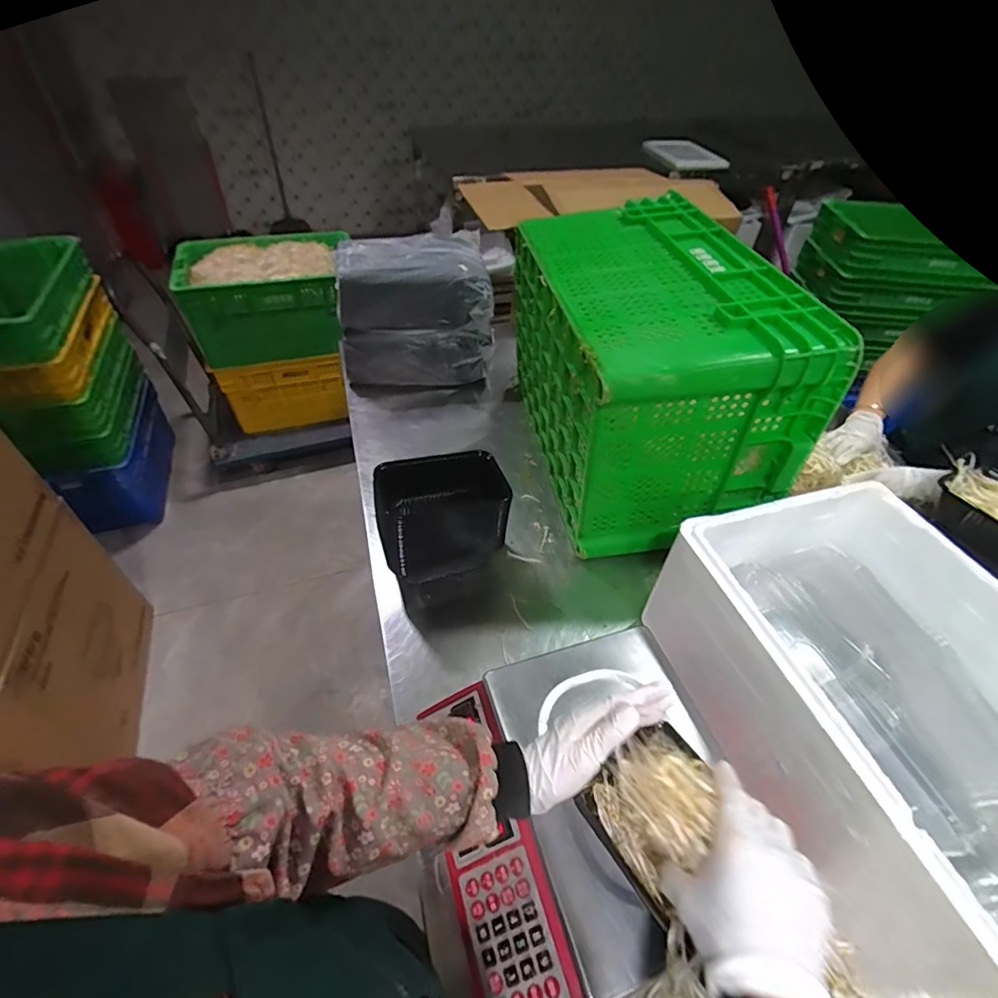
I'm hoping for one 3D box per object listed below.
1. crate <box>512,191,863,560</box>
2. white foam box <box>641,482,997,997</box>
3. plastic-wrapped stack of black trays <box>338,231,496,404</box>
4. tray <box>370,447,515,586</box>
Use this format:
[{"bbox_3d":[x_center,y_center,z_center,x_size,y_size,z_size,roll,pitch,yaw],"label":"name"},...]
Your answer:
[{"bbox_3d":[0.231,-0.228,0.879,0.322,0.359,0.540,-5,47,-8],"label":"crate"},{"bbox_3d":[0.431,0.215,0.570,0.319,0.173,0.434,-11,48,-14],"label":"white foam box"},{"bbox_3d":[-0.182,-0.416,1.154,0.325,0.282,0.263,-2,46,-5],"label":"plastic-wrapped stack of black trays"},{"bbox_3d":[-0.087,0.028,0.779,0.187,0.144,0.130,-11,48,-13],"label":"tray"}]

